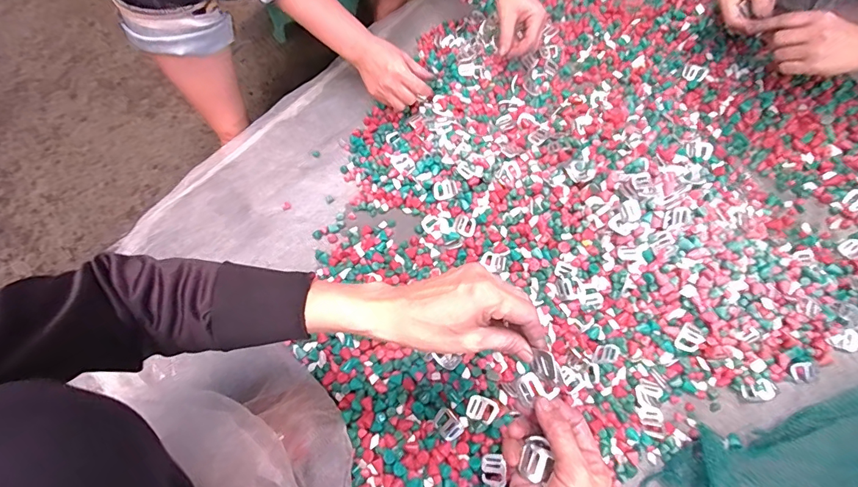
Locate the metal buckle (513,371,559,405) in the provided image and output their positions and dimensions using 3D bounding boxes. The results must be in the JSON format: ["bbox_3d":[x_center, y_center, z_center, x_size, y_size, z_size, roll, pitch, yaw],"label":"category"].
[{"bbox_3d":[0.084,0.112,0.334,0.026,0.008,0.026,-37,94,-1],"label":"metal buckle"}]

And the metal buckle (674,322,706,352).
[{"bbox_3d":[0.307,0.114,0.508,0.030,0.004,0.032,43,90,5],"label":"metal buckle"}]

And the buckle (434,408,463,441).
[{"bbox_3d":[0.021,0.198,0.471,0.025,0.006,0.033,-40,81,3],"label":"buckle"}]

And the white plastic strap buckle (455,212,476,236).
[{"bbox_3d":[0.051,-0.025,0.602,0.032,0.004,0.027,33,92,22],"label":"white plastic strap buckle"}]

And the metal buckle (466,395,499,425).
[{"bbox_3d":[0.058,0.180,0.466,0.032,0.004,0.026,20,82,8],"label":"metal buckle"}]

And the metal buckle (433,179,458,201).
[{"bbox_3d":[0.023,-0.077,0.614,0.035,0.004,0.028,-10,82,14],"label":"metal buckle"}]

